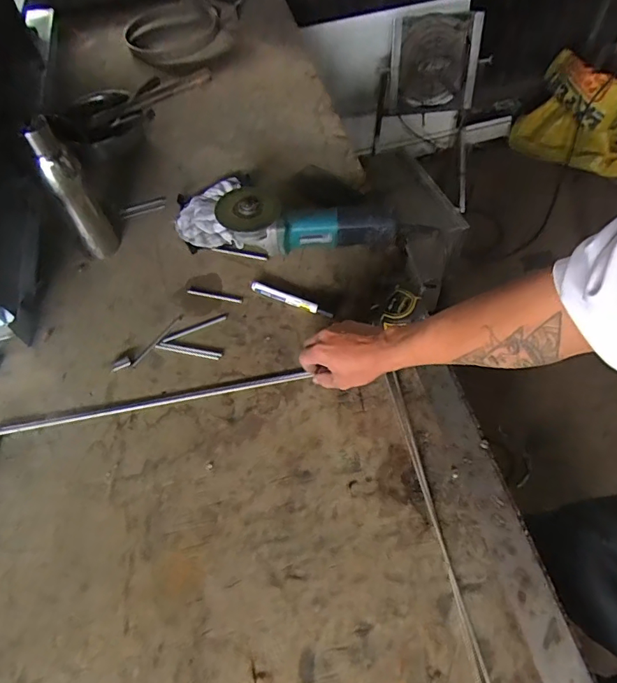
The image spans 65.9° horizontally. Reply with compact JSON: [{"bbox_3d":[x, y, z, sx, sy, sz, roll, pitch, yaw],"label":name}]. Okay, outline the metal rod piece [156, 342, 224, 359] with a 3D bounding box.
[{"bbox_3d":[-0.179,0.013,0.713,0.100,0.007,0.013,9,58,10],"label":"metal rod piece"}]

